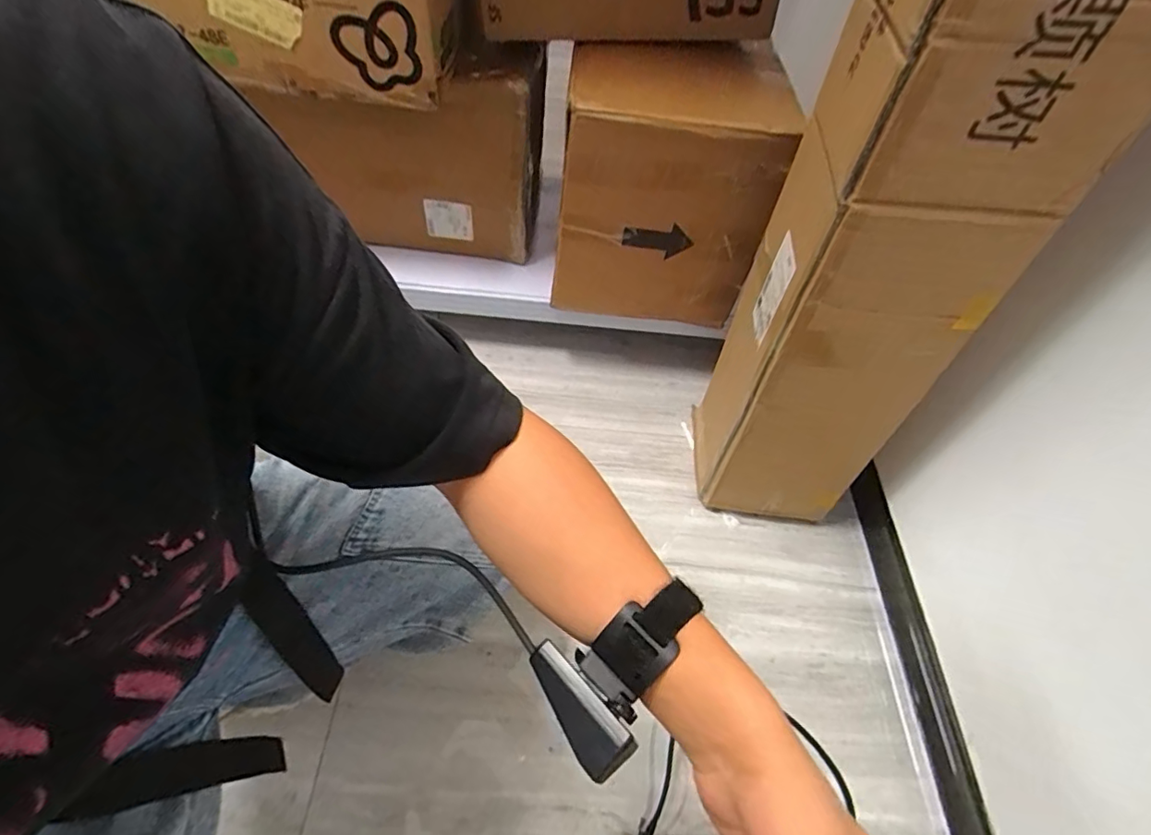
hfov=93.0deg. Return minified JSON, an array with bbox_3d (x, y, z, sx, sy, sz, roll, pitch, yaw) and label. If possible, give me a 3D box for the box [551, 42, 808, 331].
[{"bbox_3d":[0.126,-0.344,0.848,0.293,0.326,0.213,4,54,0],"label":"box"}]

